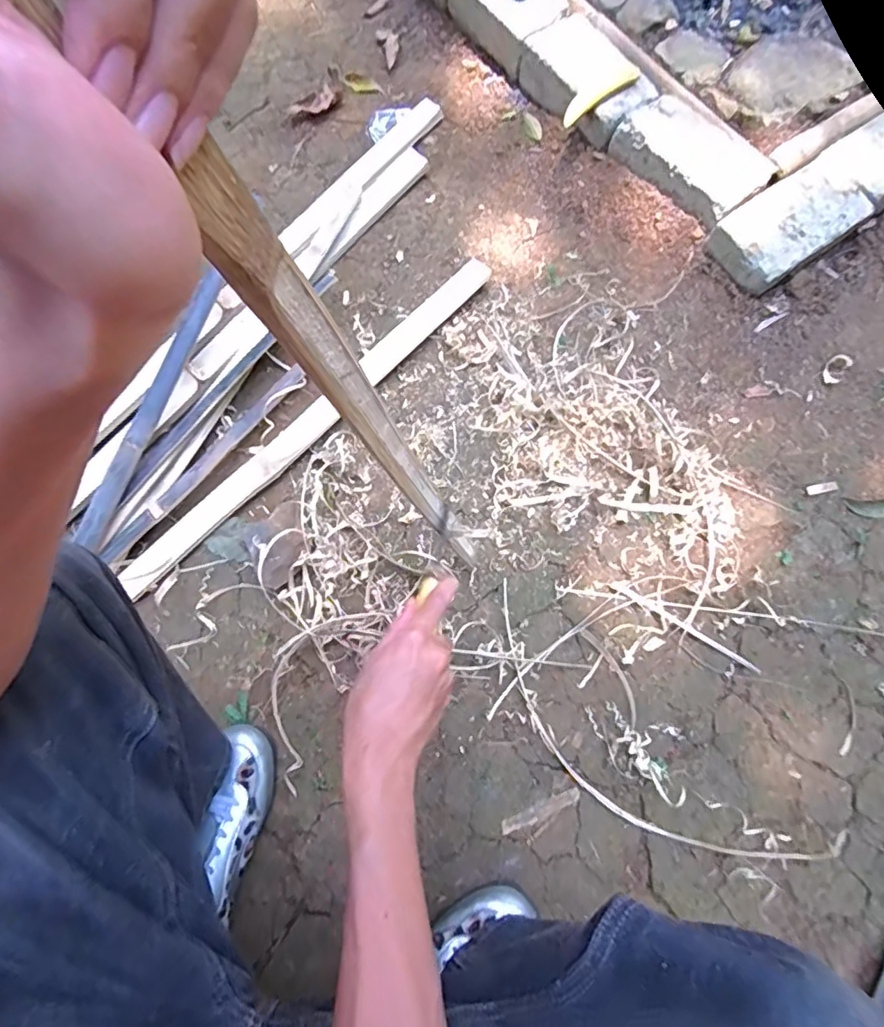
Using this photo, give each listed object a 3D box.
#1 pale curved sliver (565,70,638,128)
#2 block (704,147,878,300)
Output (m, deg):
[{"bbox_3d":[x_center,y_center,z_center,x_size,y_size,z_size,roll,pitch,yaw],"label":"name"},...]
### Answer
[{"bbox_3d":[0.232,-0.612,0.805,0.138,0.012,0.024,-35,77,-8],"label":"pale curved sliver"},{"bbox_3d":[0.478,-0.393,0.756,0.225,0.050,0.108,-35,74,-9],"label":"block"}]

